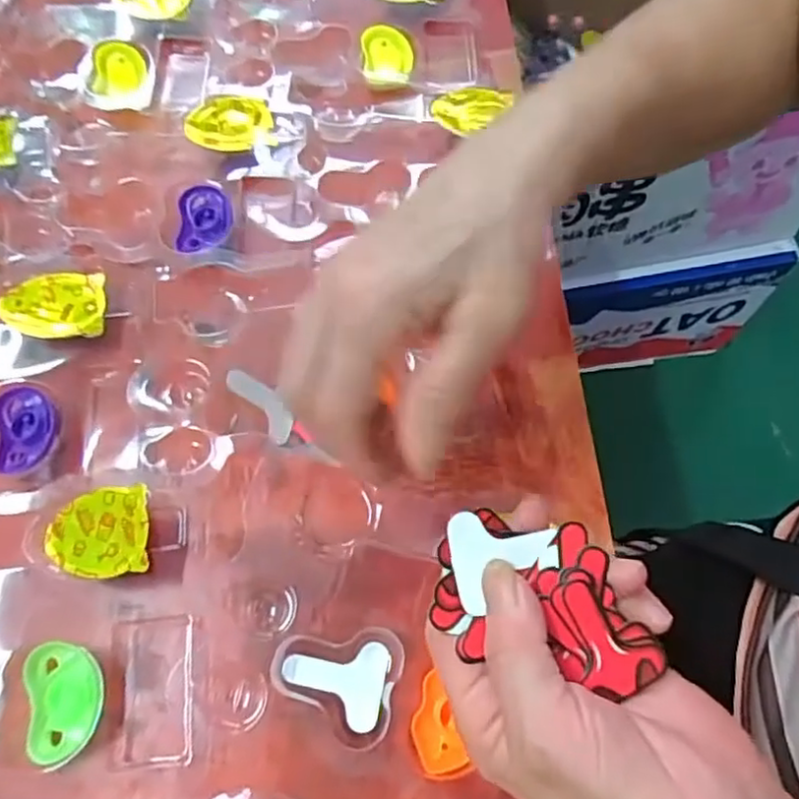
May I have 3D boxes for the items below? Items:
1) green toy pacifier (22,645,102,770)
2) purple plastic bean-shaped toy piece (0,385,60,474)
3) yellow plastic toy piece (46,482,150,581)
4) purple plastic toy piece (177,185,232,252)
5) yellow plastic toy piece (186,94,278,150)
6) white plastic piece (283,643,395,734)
[{"bbox_3d":[-0.143,0.129,0.283,0.032,0.010,0.048,-16,66,-6],"label":"green toy pacifier"},{"bbox_3d":[-0.187,0.014,0.331,0.029,0.005,0.045,-15,66,-6],"label":"purple plastic bean-shaped toy piece"},{"bbox_3d":[-0.137,0.060,0.301,0.051,0.004,0.039,-6,74,12],"label":"yellow plastic toy piece"},{"bbox_3d":[-0.113,-0.105,0.382,0.030,0.006,0.042,-2,66,0],"label":"purple plastic toy piece"},{"bbox_3d":[-0.103,-0.168,0.402,0.049,0.014,0.037,-10,66,-4],"label":"yellow plastic toy piece"},{"bbox_3d":[-0.028,0.120,0.288,0.044,0.006,0.034,12,66,6],"label":"white plastic piece"}]

